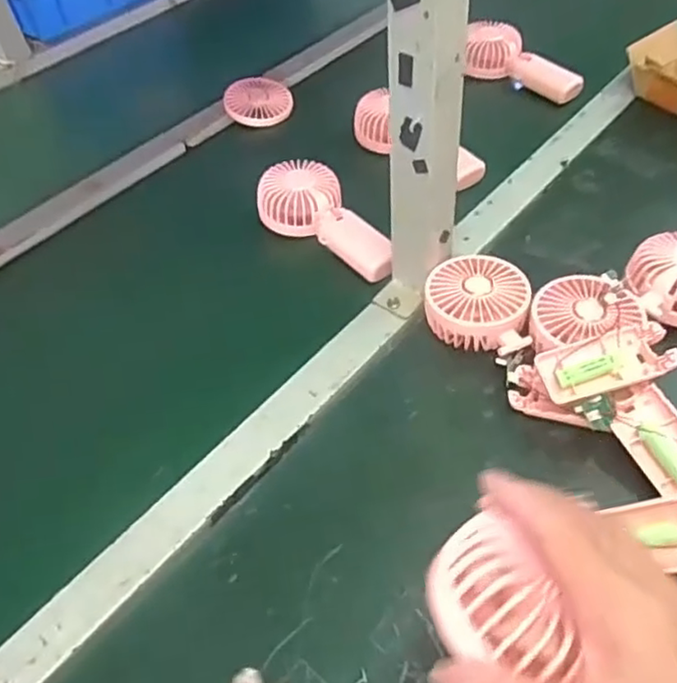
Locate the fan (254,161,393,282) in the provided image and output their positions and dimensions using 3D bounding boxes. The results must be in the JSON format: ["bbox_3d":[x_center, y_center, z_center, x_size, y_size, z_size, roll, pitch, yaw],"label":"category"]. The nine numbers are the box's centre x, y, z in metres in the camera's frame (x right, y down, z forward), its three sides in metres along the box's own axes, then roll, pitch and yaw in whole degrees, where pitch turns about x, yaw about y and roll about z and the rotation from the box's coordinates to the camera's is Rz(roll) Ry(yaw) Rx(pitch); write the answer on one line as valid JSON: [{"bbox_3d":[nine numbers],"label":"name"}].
[{"bbox_3d":[-0.015,-0.121,0.654,0.081,0.043,0.168,-25,50,-17],"label":"fan"}]

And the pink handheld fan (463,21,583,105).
[{"bbox_3d":[0.238,-0.361,0.859,0.168,0.043,0.074,40,61,19],"label":"pink handheld fan"}]

